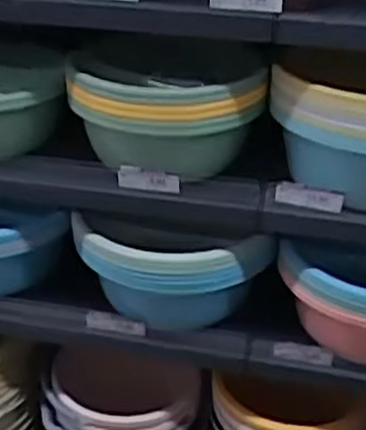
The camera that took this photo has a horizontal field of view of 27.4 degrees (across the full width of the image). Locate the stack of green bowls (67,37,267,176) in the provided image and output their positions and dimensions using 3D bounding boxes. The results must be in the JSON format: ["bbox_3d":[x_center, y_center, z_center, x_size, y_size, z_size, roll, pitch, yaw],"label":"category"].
[{"bbox_3d":[-0.030,-0.192,1.290,0.332,0.162,0.291,4,30,6],"label":"stack of green bowls"}]

